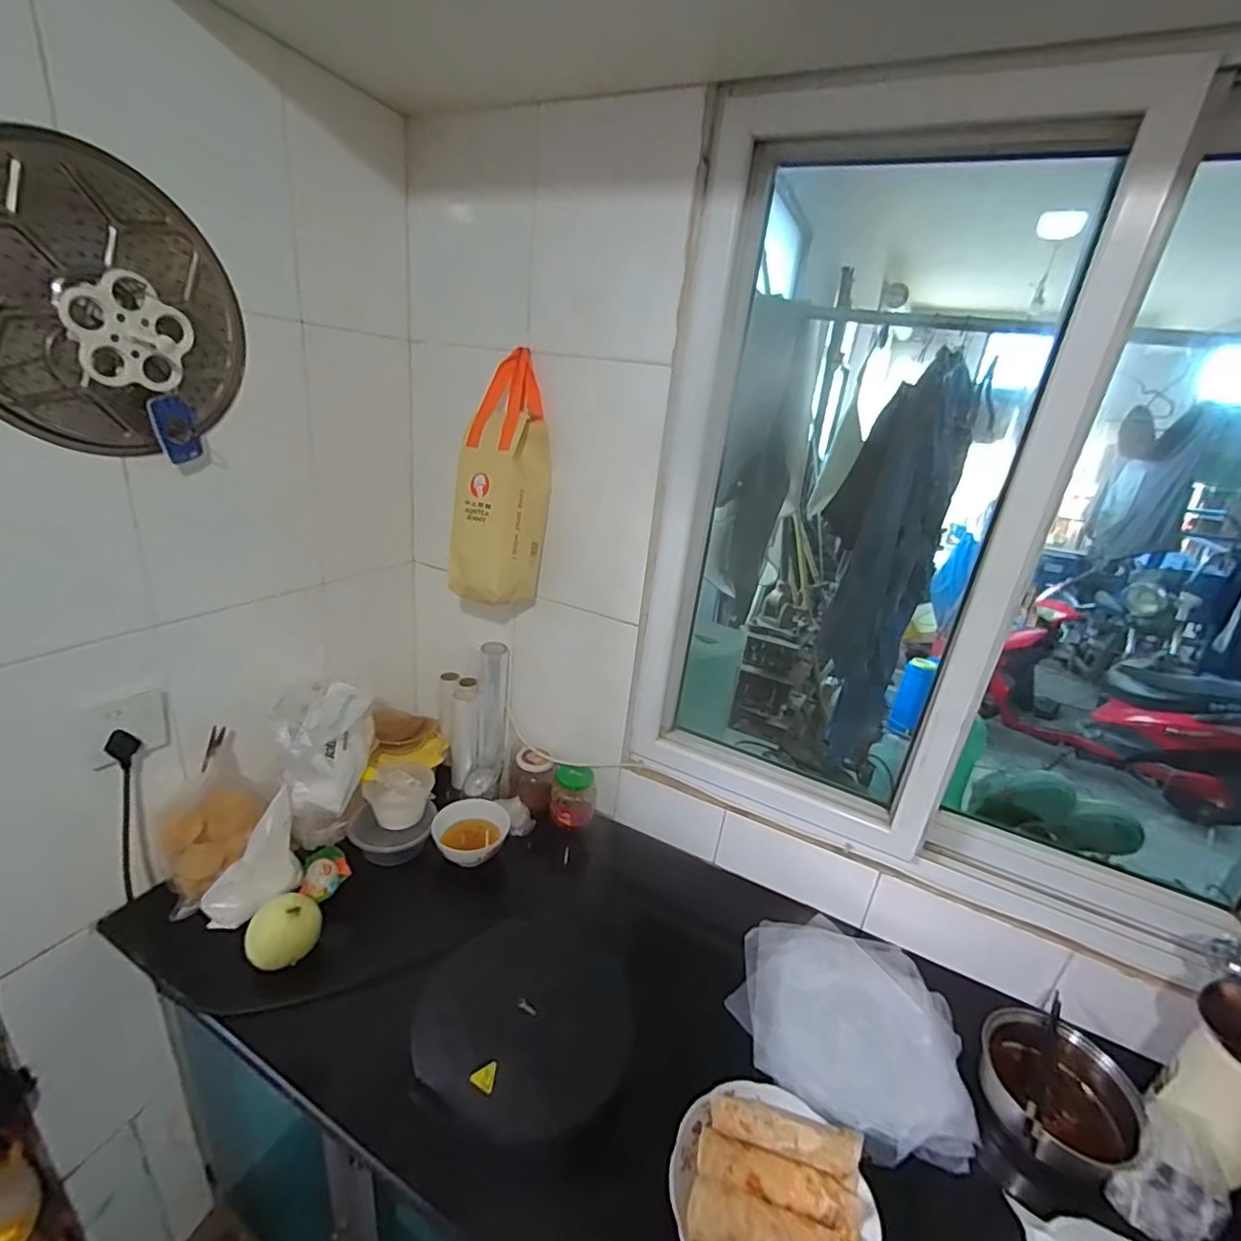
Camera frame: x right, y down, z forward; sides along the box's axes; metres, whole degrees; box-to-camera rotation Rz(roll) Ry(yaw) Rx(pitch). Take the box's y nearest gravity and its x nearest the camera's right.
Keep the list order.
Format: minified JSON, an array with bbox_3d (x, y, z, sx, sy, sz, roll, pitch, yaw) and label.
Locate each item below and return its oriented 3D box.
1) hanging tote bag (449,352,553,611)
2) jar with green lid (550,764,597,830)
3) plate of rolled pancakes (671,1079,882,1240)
[{"bbox_3d":[-0.190,-0.233,0.963,0.131,0.410,0.114,15,8,20],"label":"hanging tote bag"},{"bbox_3d":[-0.086,0.322,1.080,0.083,0.114,0.082,6,22,-2],"label":"jar with green lid"},{"bbox_3d":[0.155,0.578,0.580,0.194,0.047,0.203,6,22,-2],"label":"plate of rolled pancakes"}]

